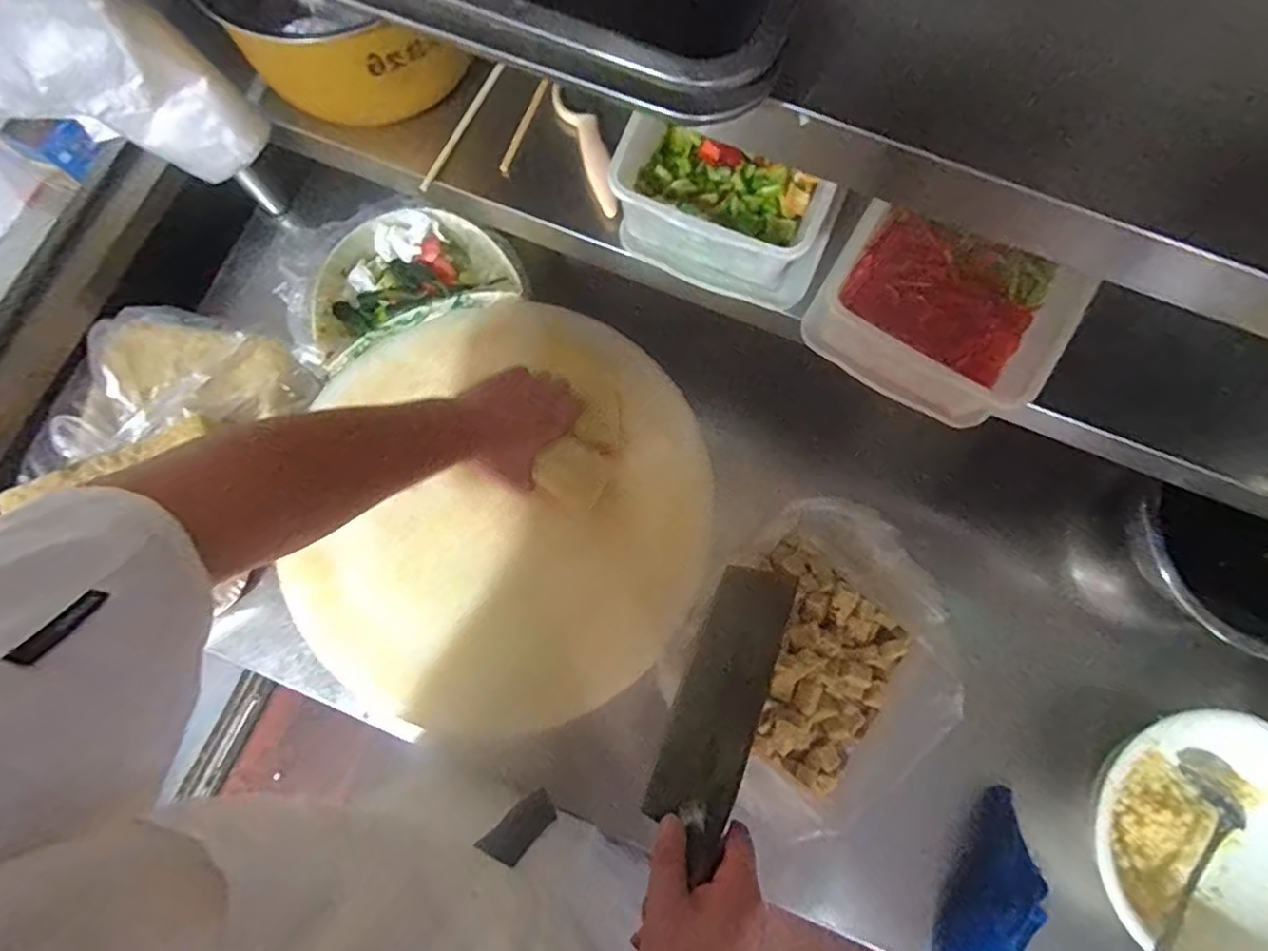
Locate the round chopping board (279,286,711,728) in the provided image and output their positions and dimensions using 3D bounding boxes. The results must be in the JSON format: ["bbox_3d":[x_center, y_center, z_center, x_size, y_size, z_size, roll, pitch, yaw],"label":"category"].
[{"bbox_3d":[-0.132,0.039,0.679,0.417,0.075,0.457,0,79,0],"label":"round chopping board"}]

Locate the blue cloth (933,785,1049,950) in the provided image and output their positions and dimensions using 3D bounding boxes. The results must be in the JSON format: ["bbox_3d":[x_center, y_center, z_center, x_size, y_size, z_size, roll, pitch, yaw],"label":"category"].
[{"bbox_3d":[0.382,0.451,0.653,0.084,0.043,0.211,26,80,5],"label":"blue cloth"}]

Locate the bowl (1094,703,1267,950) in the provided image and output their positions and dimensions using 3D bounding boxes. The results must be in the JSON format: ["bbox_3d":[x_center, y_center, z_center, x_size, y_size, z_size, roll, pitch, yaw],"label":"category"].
[{"bbox_3d":[0.567,0.371,0.627,0.225,0.090,0.217,0,79,0],"label":"bowl"}]

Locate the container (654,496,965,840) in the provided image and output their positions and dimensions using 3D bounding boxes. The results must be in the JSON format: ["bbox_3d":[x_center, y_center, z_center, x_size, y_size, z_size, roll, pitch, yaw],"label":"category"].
[{"bbox_3d":[0.174,0.180,0.632,0.220,0.137,0.281,43,81,7],"label":"container"}]

